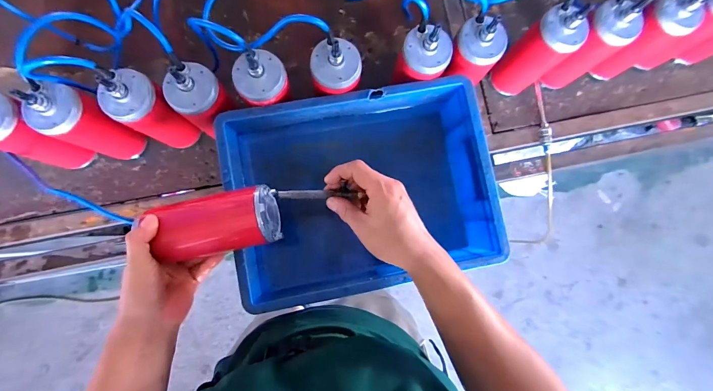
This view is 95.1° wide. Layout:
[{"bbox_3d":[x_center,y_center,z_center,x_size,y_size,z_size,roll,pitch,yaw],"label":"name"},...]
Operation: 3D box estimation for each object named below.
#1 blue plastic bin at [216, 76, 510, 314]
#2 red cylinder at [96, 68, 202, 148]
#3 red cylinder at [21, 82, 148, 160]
[{"bbox_3d":[0.007,-0.005,0.560,0.392,0.151,0.294,-11,85,-4],"label":"blue plastic bin"},{"bbox_3d":[-0.323,-0.130,0.532,0.073,0.202,0.070,0,84,-3],"label":"red cylinder"},{"bbox_3d":[-0.426,-0.111,0.529,0.066,0.187,0.071,0,84,-3],"label":"red cylinder"}]

